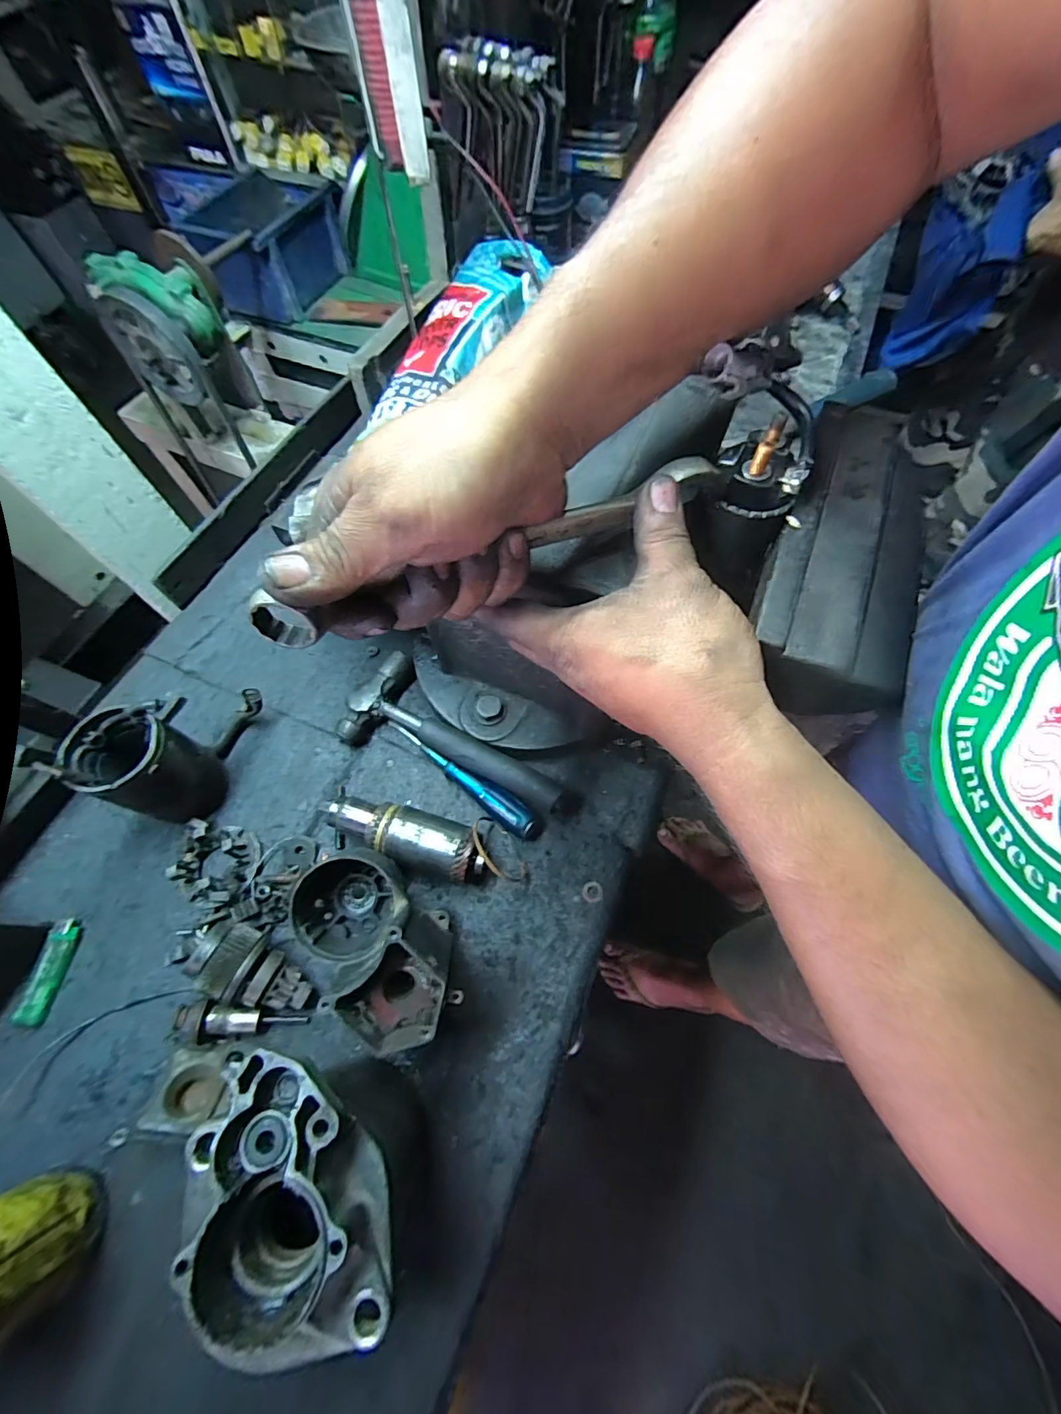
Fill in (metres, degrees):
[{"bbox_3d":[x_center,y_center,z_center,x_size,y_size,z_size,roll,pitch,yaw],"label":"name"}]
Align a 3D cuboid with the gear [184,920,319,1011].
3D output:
[{"bbox_3d":[-0.222,0.217,0.411,0.101,0.055,0.048,39,68,-12],"label":"gear"}]

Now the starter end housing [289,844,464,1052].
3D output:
[{"bbox_3d":[-0.117,0.180,0.388,0.155,0.113,0.085,38,71,17],"label":"starter end housing"}]

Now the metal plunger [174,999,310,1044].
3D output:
[{"bbox_3d":[-0.230,0.250,0.399,0.094,0.021,0.028,7,65,-14],"label":"metal plunger"}]

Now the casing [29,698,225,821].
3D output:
[{"bbox_3d":[-0.327,0.053,0.440,0.082,0.117,0.076,-7,64,-2],"label":"casing"}]

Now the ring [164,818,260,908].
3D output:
[{"bbox_3d":[-0.282,0.140,0.447,0.066,0.030,0.073,2,64,2],"label":"ring"}]

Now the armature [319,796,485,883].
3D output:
[{"bbox_3d":[-0.117,0.115,0.451,0.161,0.048,0.055,13,65,7],"label":"armature"}]

